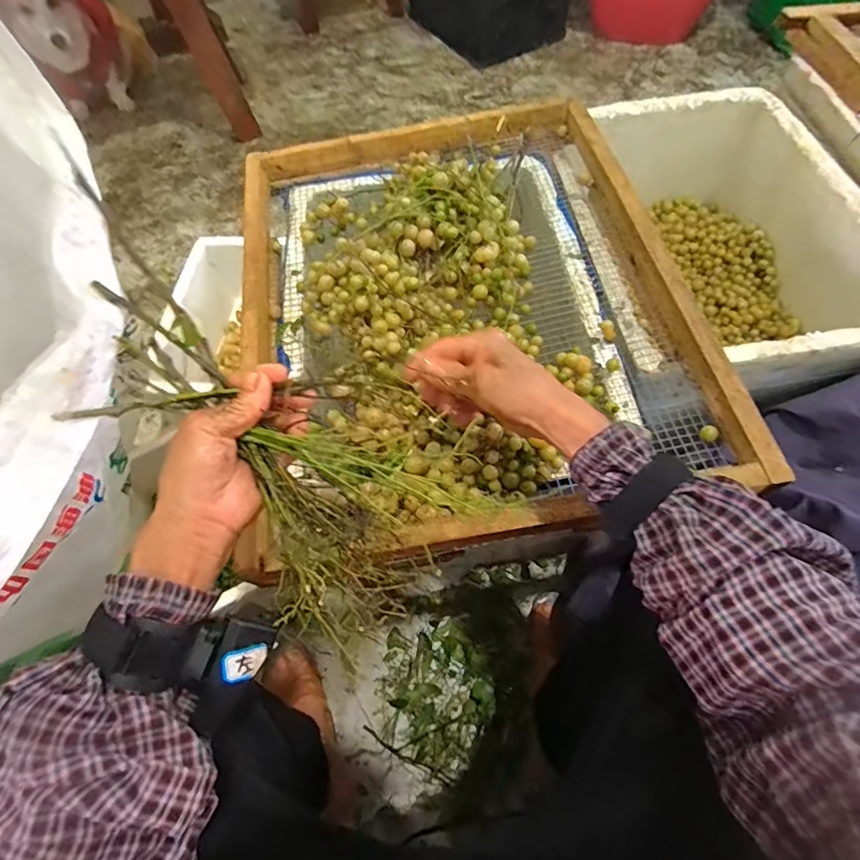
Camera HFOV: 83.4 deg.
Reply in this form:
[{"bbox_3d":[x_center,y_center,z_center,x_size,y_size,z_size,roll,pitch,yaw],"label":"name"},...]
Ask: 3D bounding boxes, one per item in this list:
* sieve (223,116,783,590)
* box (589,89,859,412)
[{"bbox_3d":[0.031,-0.172,0.553,0.465,0.079,0.600,-8,62,-1],"label":"sieve"},{"bbox_3d":[0.454,-0.275,0.737,0.289,0.205,0.528,-10,62,-2],"label":"box"}]

